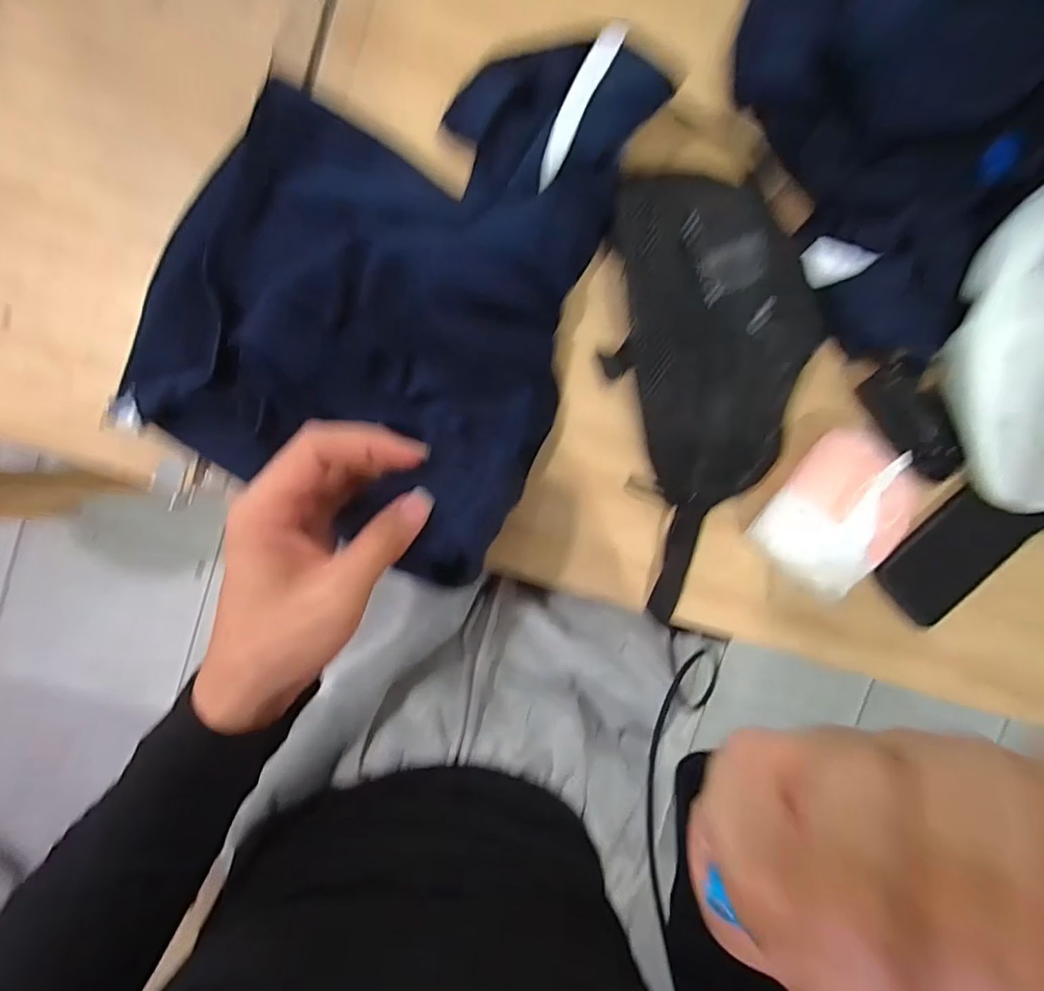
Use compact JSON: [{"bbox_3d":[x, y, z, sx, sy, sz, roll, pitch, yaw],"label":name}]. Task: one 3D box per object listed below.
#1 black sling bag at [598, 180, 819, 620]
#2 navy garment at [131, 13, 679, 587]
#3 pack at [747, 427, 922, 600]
[{"bbox_3d":[0.151,-0.072,0.429,0.151,0.065,0.343,-6,96,-3],"label":"black sling bag"},{"bbox_3d":[-0.102,-0.174,0.388,0.296,0.081,0.369,20,94,-6],"label":"navy garment"},{"bbox_3d":[0.263,0.014,0.452,0.103,0.052,0.132,37,92,-7],"label":"pack"}]

